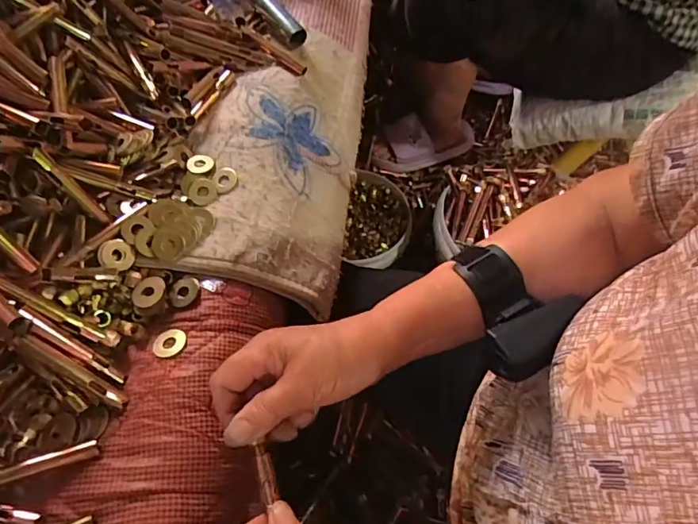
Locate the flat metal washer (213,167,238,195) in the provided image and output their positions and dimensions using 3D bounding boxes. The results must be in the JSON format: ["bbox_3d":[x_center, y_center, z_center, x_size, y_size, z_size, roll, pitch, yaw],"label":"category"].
[{"bbox_3d":[-0.113,-0.076,0.433,0.022,0.004,0.027,-17,61,-12],"label":"flat metal washer"}]

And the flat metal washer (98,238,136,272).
[{"bbox_3d":[-0.187,-0.006,0.382,0.027,0.007,0.025,1,88,-16],"label":"flat metal washer"}]

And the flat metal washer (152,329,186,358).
[{"bbox_3d":[-0.136,0.061,0.359,0.023,0.004,0.024,-1,49,1],"label":"flat metal washer"}]

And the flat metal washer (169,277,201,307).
[{"bbox_3d":[-0.132,0.024,0.382,0.023,0.004,0.026,20,68,13],"label":"flat metal washer"}]

